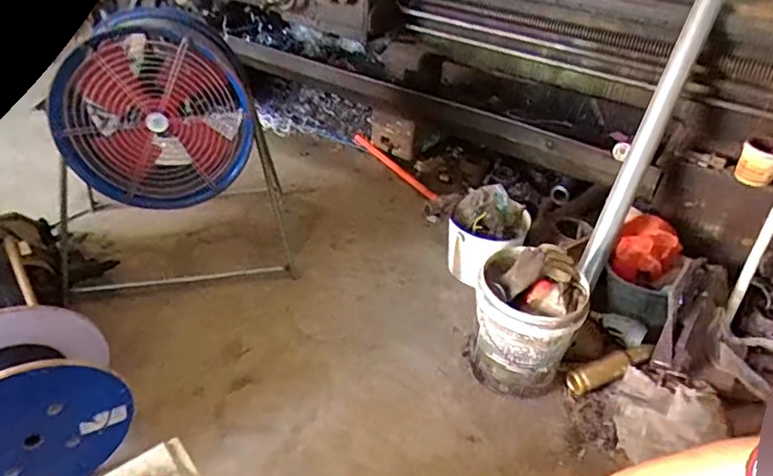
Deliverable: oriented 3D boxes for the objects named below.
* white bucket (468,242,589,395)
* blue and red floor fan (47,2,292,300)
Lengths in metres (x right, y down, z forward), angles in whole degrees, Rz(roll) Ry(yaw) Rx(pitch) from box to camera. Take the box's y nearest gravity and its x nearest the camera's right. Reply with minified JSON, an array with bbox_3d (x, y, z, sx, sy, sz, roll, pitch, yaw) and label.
[{"bbox_3d":[0.389,0.249,1.590,0.284,0.394,0.264,2,37,-2],"label":"white bucket"},{"bbox_3d":[-0.700,-0.277,1.795,0.677,0.764,0.513,-4,37,-11],"label":"blue and red floor fan"}]

